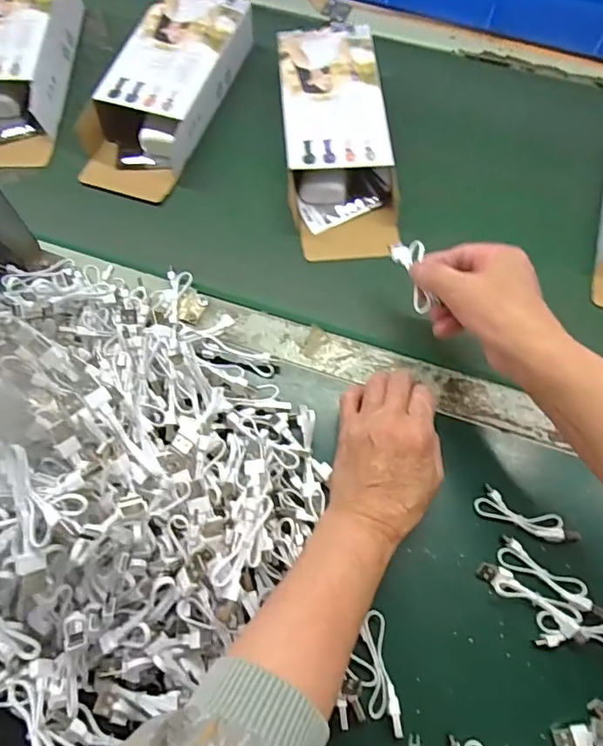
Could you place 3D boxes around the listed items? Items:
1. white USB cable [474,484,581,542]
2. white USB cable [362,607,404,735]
[{"bbox_3d":[0.170,0.109,0.390,0.072,0.019,0.022,21,69,9],"label":"white USB cable"},{"bbox_3d":[0.054,0.204,0.351,0.019,0.012,0.073,-4,67,-1],"label":"white USB cable"}]

